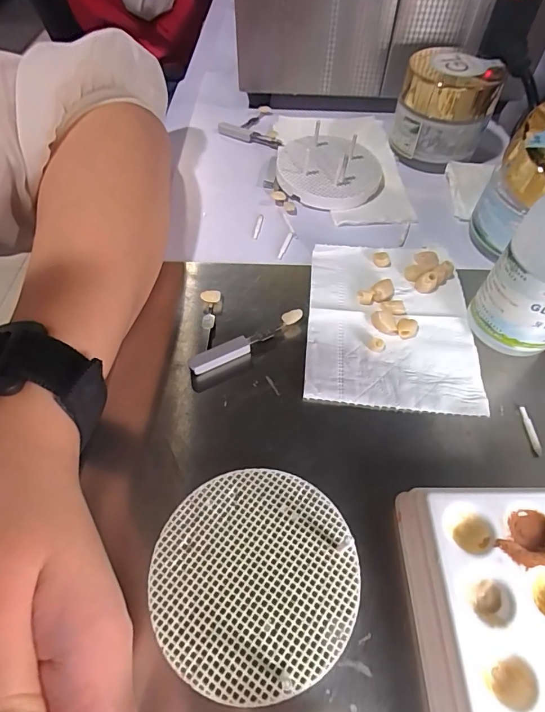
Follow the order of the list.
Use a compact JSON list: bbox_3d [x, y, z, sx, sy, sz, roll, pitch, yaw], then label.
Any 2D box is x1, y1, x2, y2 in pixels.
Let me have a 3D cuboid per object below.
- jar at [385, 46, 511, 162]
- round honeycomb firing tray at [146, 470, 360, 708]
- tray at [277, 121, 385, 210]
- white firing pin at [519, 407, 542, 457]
[{"bbox_3d":[0.130,-0.187,0.311,0.069,0.062,0.060,21,58,14],"label":"jar"},{"bbox_3d":[-0.007,0.084,0.157,0.076,0.010,0.073,0,55,0],"label":"round honeycomb firing tray"},{"bbox_3d":[0.042,-0.142,0.304,0.076,0.025,0.075,0,55,0],"label":"tray"},{"bbox_3d":[0.124,0.036,0.196,0.004,0.004,0.024,-1,55,-1],"label":"white firing pin"}]

